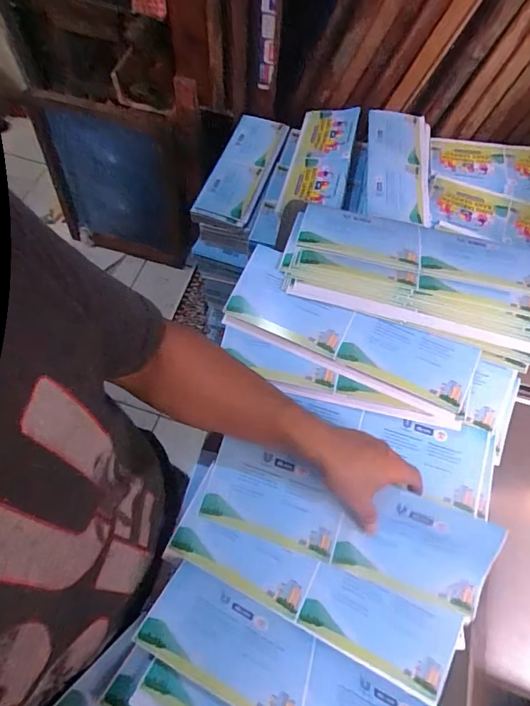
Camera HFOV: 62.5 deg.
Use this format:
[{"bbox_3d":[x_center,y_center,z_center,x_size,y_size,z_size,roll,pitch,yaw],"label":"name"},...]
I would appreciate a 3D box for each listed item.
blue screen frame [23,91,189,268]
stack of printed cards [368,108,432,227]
[{"bbox_3d":[-0.548,-0.597,1.583,0.528,0.576,0.051,7,41,3],"label":"blue screen frame"},{"bbox_3d":[0.264,-0.367,0.867,0.130,0.035,0.291,9,64,0],"label":"stack of printed cards"}]

